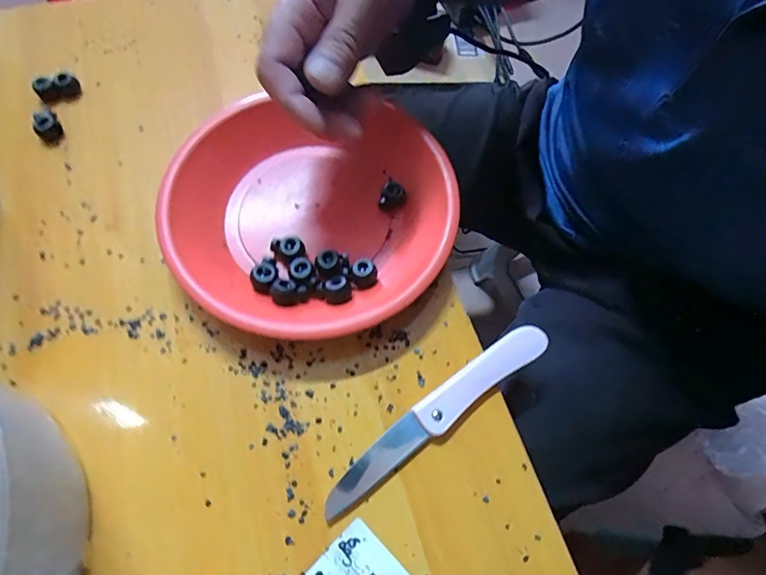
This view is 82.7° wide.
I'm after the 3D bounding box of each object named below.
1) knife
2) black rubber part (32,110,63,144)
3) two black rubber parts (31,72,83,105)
[{"bbox_3d":[0.033,0.074,0.263,0.165,0.009,0.022,-34,72,-16],"label":"knife"},{"bbox_3d":[-0.261,-0.124,0.339,0.013,0.019,0.019,-17,68,-9],"label":"black rubber part"},{"bbox_3d":[-0.267,-0.163,0.358,0.020,0.017,0.031,41,71,15],"label":"two black rubber parts"}]

